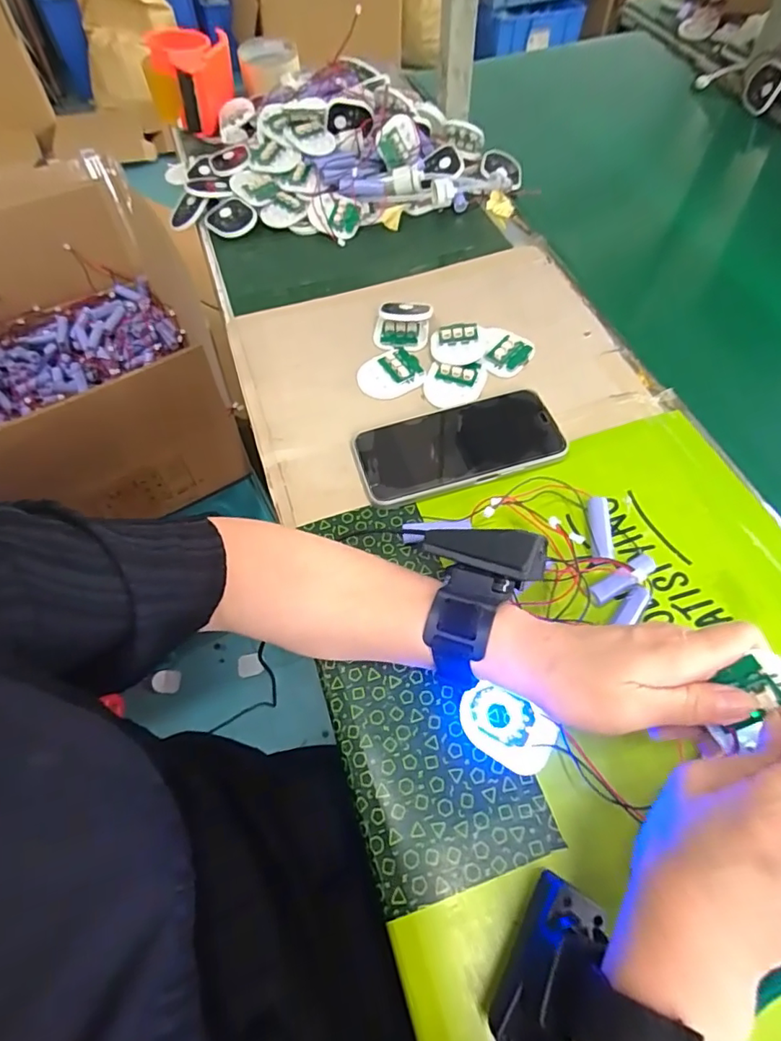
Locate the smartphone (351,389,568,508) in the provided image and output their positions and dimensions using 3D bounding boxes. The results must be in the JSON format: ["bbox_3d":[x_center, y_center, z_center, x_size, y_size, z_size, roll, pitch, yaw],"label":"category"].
[{"bbox_3d":[0.054,-0.061,0.431,0.161,0.012,0.075,-15,59,-7],"label":"smartphone"}]

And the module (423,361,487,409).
[{"bbox_3d":[0.057,-0.118,0.470,0.054,0.015,0.041,2,58,4],"label":"module"}]

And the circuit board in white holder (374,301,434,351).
[{"bbox_3d":[0.011,-0.183,0.502,0.050,0.020,0.050,8,59,7],"label":"circuit board in white holder"}]

